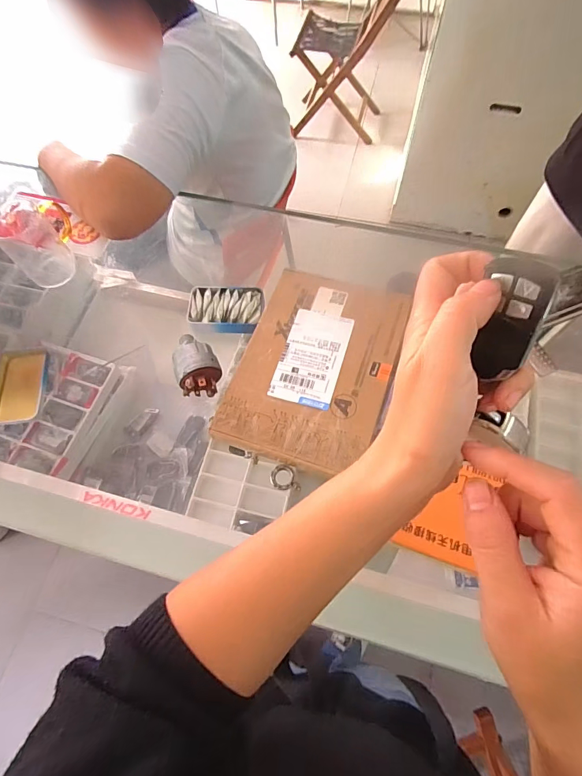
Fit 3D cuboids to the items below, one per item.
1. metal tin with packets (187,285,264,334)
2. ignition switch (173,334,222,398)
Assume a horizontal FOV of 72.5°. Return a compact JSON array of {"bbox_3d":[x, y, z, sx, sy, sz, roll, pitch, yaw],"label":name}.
[{"bbox_3d":[-0.088,-0.106,0.542,0.100,0.019,0.068,1,66,2],"label":"metal tin with packets"},{"bbox_3d":[-0.118,-0.032,0.494,0.053,0.042,0.084,-22,68,-8],"label":"ignition switch"}]

